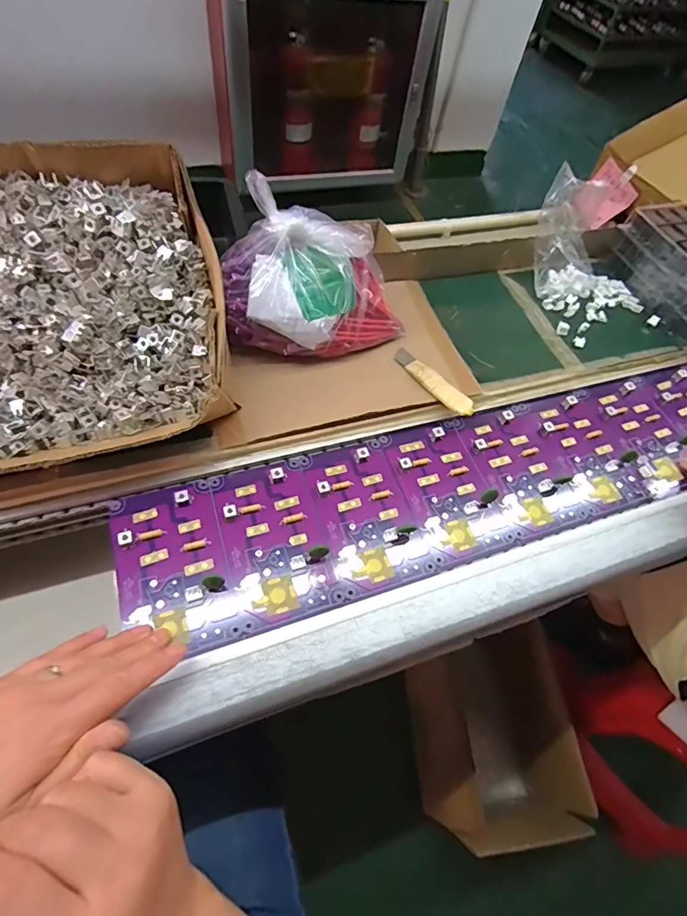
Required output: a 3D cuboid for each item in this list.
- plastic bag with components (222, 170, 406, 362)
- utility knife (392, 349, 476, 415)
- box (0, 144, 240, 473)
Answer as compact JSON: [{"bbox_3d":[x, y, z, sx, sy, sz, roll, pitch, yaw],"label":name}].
[{"bbox_3d":[-0.025,-0.167,0.443,0.169,0.100,0.111,7,71,1],"label":"plastic bag with components"},{"bbox_3d":[0.092,-0.081,0.469,0.025,0.009,0.109,-34,60,-12],"label":"utility knife"},{"bbox_3d":[-0.298,-0.125,0.369,0.378,0.070,0.290,-11,71,-5],"label":"box"}]

